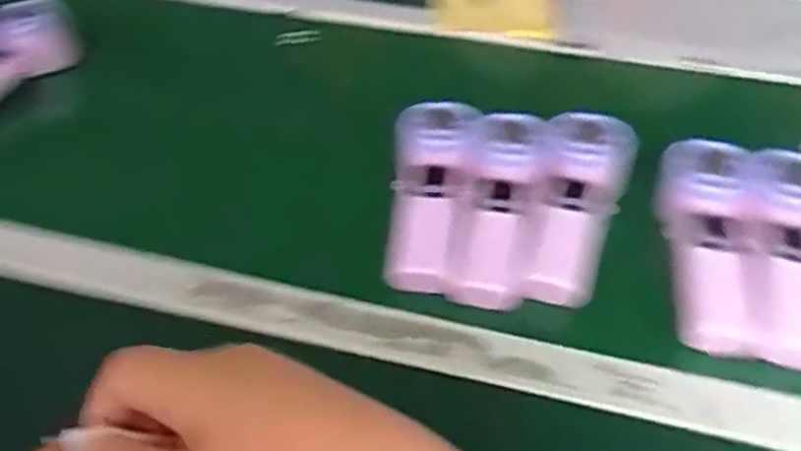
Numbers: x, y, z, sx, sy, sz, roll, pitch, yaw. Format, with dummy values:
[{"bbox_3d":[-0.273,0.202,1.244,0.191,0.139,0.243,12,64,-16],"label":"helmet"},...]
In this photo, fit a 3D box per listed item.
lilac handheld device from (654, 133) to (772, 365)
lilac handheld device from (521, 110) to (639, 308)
[{"bbox_3d":[0.221,0.014,0.508,0.064,0.035,0.161,6,61,2],"label":"lilac handheld device"},{"bbox_3d":[0.128,-0.016,0.535,0.060,0.034,0.171,15,56,11],"label":"lilac handheld device"}]

